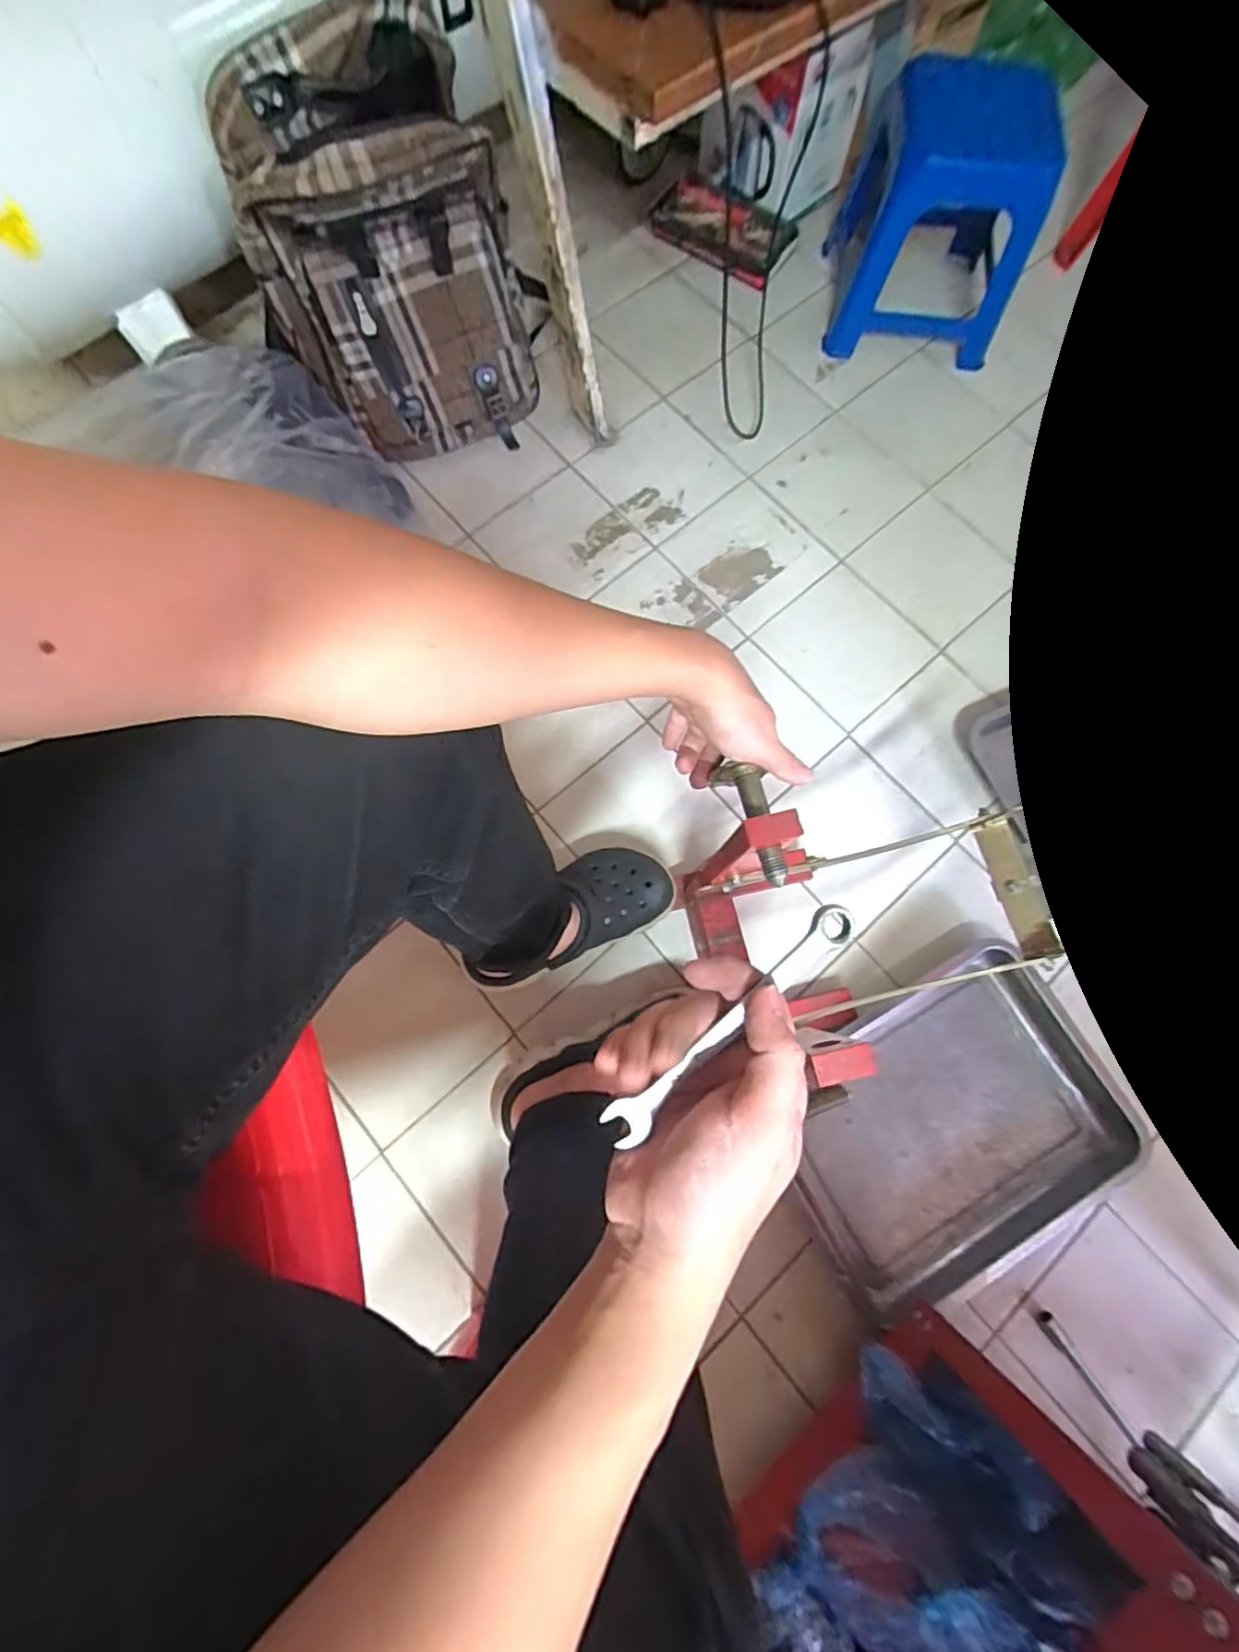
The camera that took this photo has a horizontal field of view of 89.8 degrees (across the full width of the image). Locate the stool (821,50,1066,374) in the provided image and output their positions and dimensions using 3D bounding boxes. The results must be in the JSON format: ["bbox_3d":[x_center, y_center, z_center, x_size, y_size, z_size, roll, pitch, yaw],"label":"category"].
[{"bbox_3d":[0.443,-0.836,0.858,0.240,0.243,0.210,8,76,1],"label":"stool"}]

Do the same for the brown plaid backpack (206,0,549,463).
[{"bbox_3d":[-0.276,-0.694,0.797,0.320,0.384,0.206,-27,78,-8],"label":"brown plaid backpack"}]

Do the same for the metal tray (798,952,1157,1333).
[{"bbox_3d":[0.374,0.333,0.714,0.372,0.045,0.283,-26,78,-7],"label":"metal tray"}]

